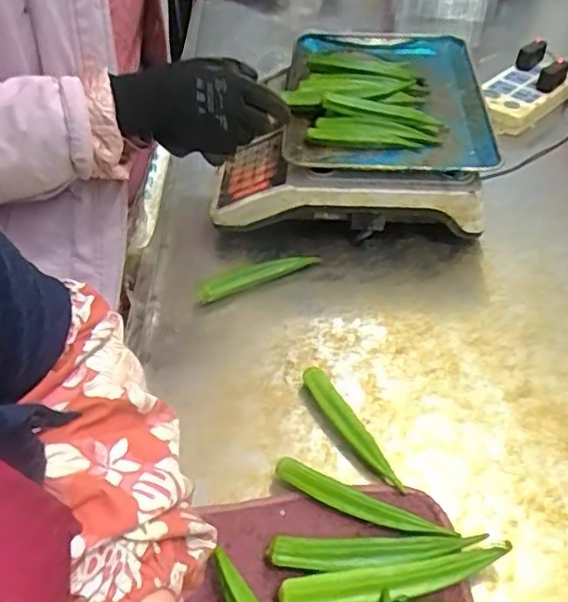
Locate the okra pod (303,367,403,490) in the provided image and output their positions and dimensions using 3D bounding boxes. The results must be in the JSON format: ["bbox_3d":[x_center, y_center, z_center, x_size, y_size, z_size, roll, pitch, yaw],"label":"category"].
[{"bbox_3d":[0.058,0.112,0.545,0.022,0.023,0.132,-25,51,-20],"label":"okra pod"}]

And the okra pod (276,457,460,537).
[{"bbox_3d":[0.062,0.163,0.496,0.144,0.024,0.022,17,50,18],"label":"okra pod"}]

